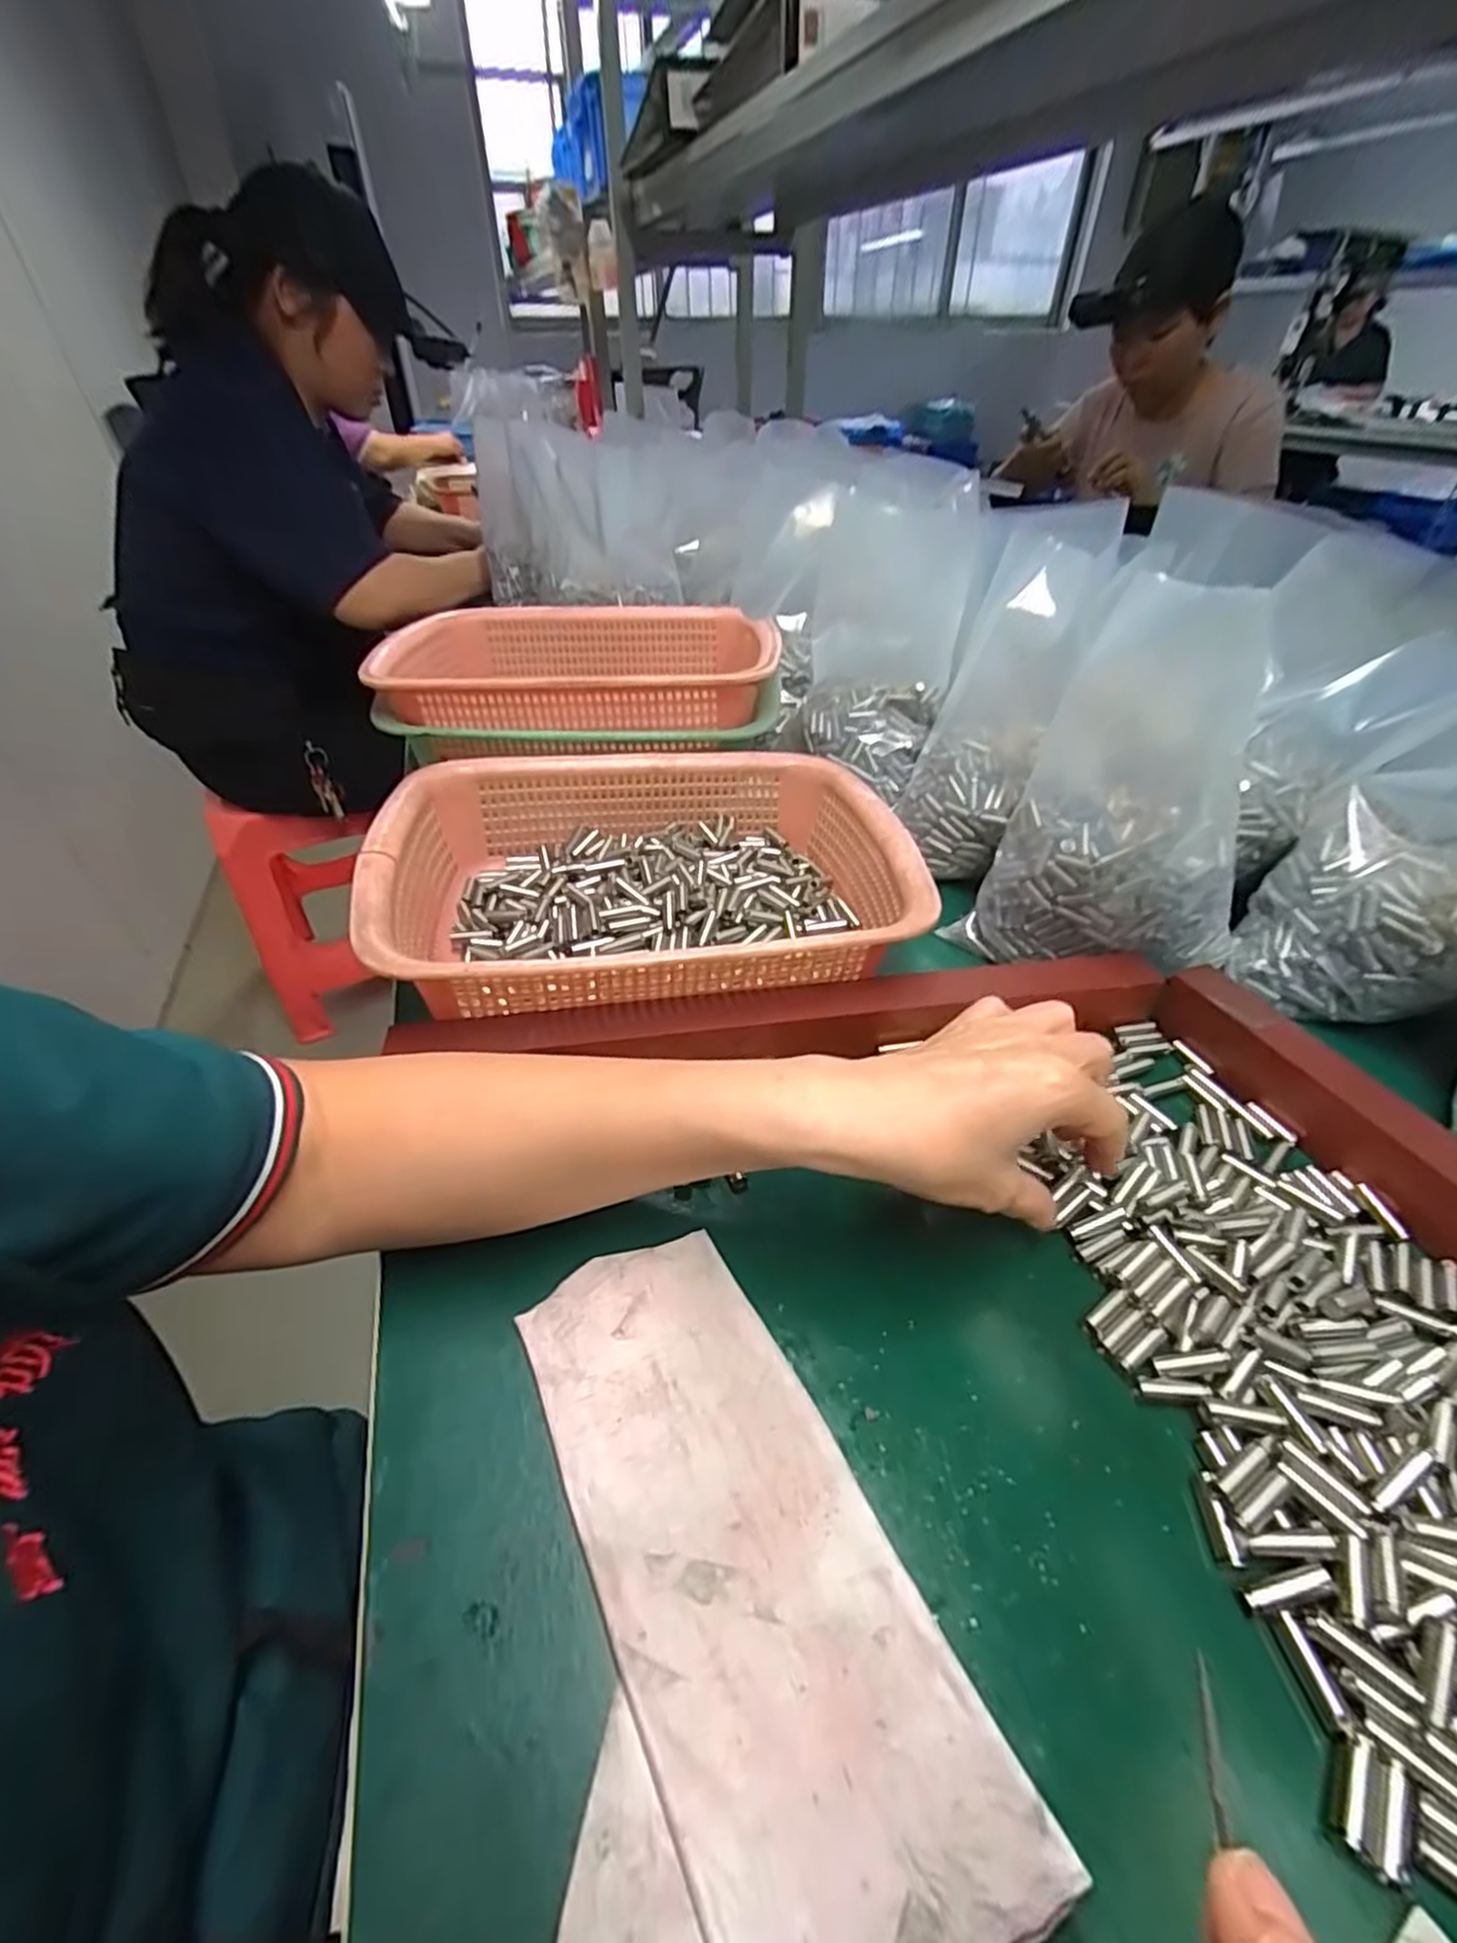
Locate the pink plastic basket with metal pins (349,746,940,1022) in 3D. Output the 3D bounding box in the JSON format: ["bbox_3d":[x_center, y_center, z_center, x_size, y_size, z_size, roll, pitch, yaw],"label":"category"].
[{"bbox_3d":[-0.046,-0.058,0.430,0.292,0.079,0.227,-6,41,-9],"label":"pink plastic basket with metal pins"}]

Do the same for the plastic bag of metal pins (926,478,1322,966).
[{"bbox_3d":[0.219,-0.091,0.384,0.140,0.198,0.081,16,42,16],"label":"plastic bag of metal pins"}]

